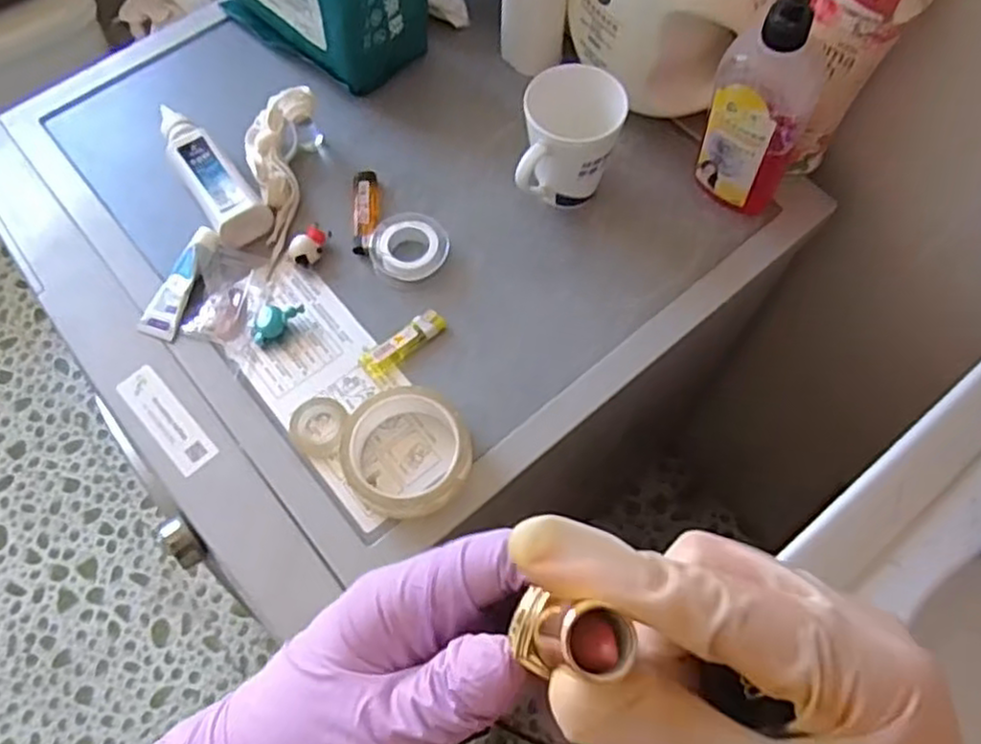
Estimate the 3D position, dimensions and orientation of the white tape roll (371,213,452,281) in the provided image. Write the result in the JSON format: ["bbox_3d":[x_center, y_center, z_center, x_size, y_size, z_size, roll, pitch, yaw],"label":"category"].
[{"bbox_3d":[-0.070,-0.109,0.628,0.066,0.019,0.062,0,67,1],"label":"white tape roll"}]

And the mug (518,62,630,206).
[{"bbox_3d":[0.066,-0.179,0.610,0.078,0.118,0.084,5,67,3],"label":"mug"}]

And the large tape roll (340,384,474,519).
[{"bbox_3d":[-0.062,0.060,0.546,0.099,0.030,0.097,0,67,1],"label":"large tape roll"}]

